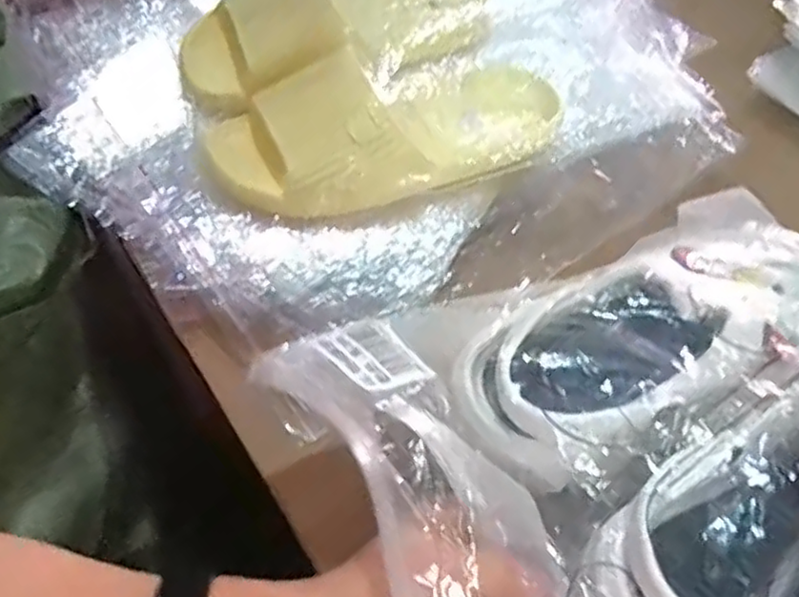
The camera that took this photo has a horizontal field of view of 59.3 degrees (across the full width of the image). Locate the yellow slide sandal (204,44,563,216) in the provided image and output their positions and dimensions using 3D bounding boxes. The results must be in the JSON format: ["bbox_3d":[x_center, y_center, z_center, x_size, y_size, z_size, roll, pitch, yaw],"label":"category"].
[{"bbox_3d":[-0.008,-0.114,0.459,0.223,0.049,0.094,-10,55,-7],"label":"yellow slide sandal"}]

